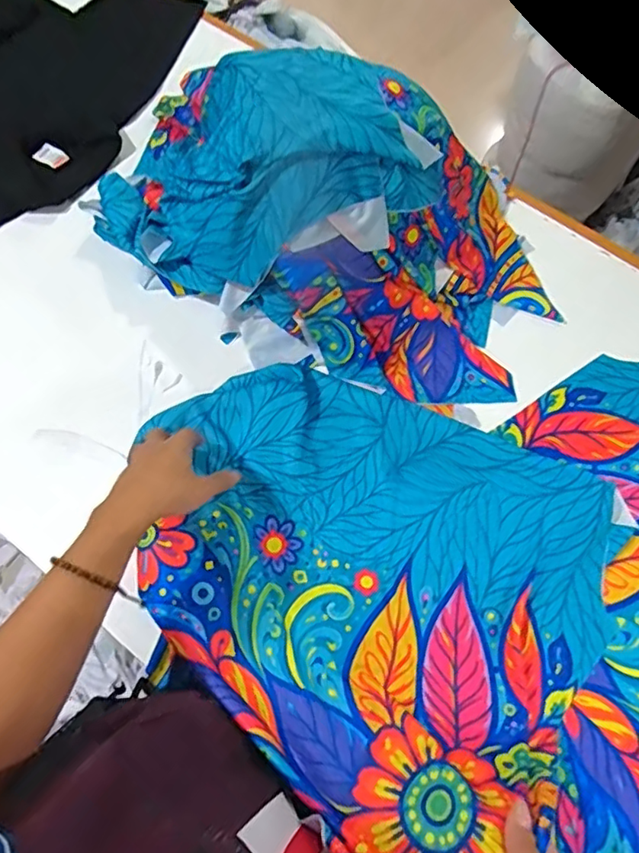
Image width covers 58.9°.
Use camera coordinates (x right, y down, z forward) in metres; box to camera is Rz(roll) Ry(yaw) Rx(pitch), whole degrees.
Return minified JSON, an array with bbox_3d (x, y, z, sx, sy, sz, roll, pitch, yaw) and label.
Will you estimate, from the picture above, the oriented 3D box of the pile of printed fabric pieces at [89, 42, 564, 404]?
[{"bbox_3d":[0.004,-0.267,0.673,0.560,0.206,0.308,20,68,6],"label":"pile of printed fabric pieces"}]

